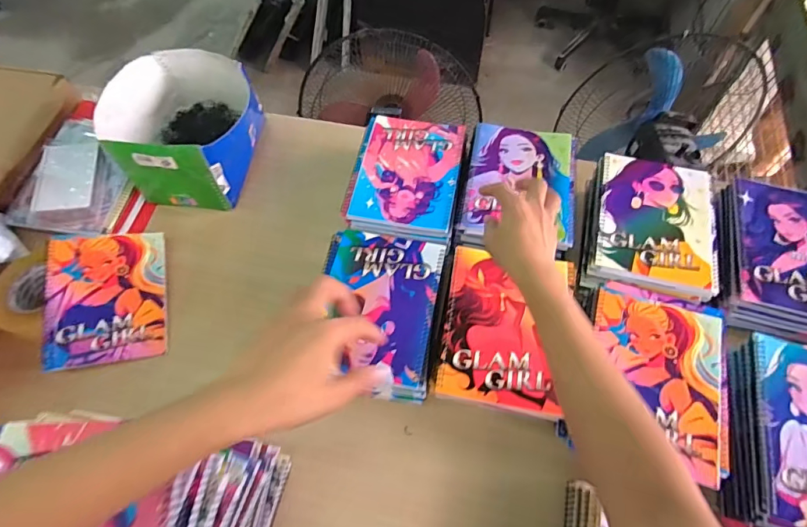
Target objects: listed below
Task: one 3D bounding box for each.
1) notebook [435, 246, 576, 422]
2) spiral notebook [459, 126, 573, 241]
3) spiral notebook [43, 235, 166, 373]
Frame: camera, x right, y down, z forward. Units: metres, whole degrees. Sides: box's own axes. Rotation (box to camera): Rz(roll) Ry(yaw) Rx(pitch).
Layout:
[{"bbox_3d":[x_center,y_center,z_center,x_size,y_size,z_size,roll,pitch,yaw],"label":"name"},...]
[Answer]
[{"bbox_3d":[0.127,0.076,0.531,0.149,0.009,0.196,10,62,8],"label":"notebook"},{"bbox_3d":[0.176,-0.132,0.657,0.150,0.012,0.206,9,62,7],"label":"spiral notebook"},{"bbox_3d":[-0.424,0.045,0.625,0.143,0.013,0.192,-5,68,-22],"label":"spiral notebook"}]

